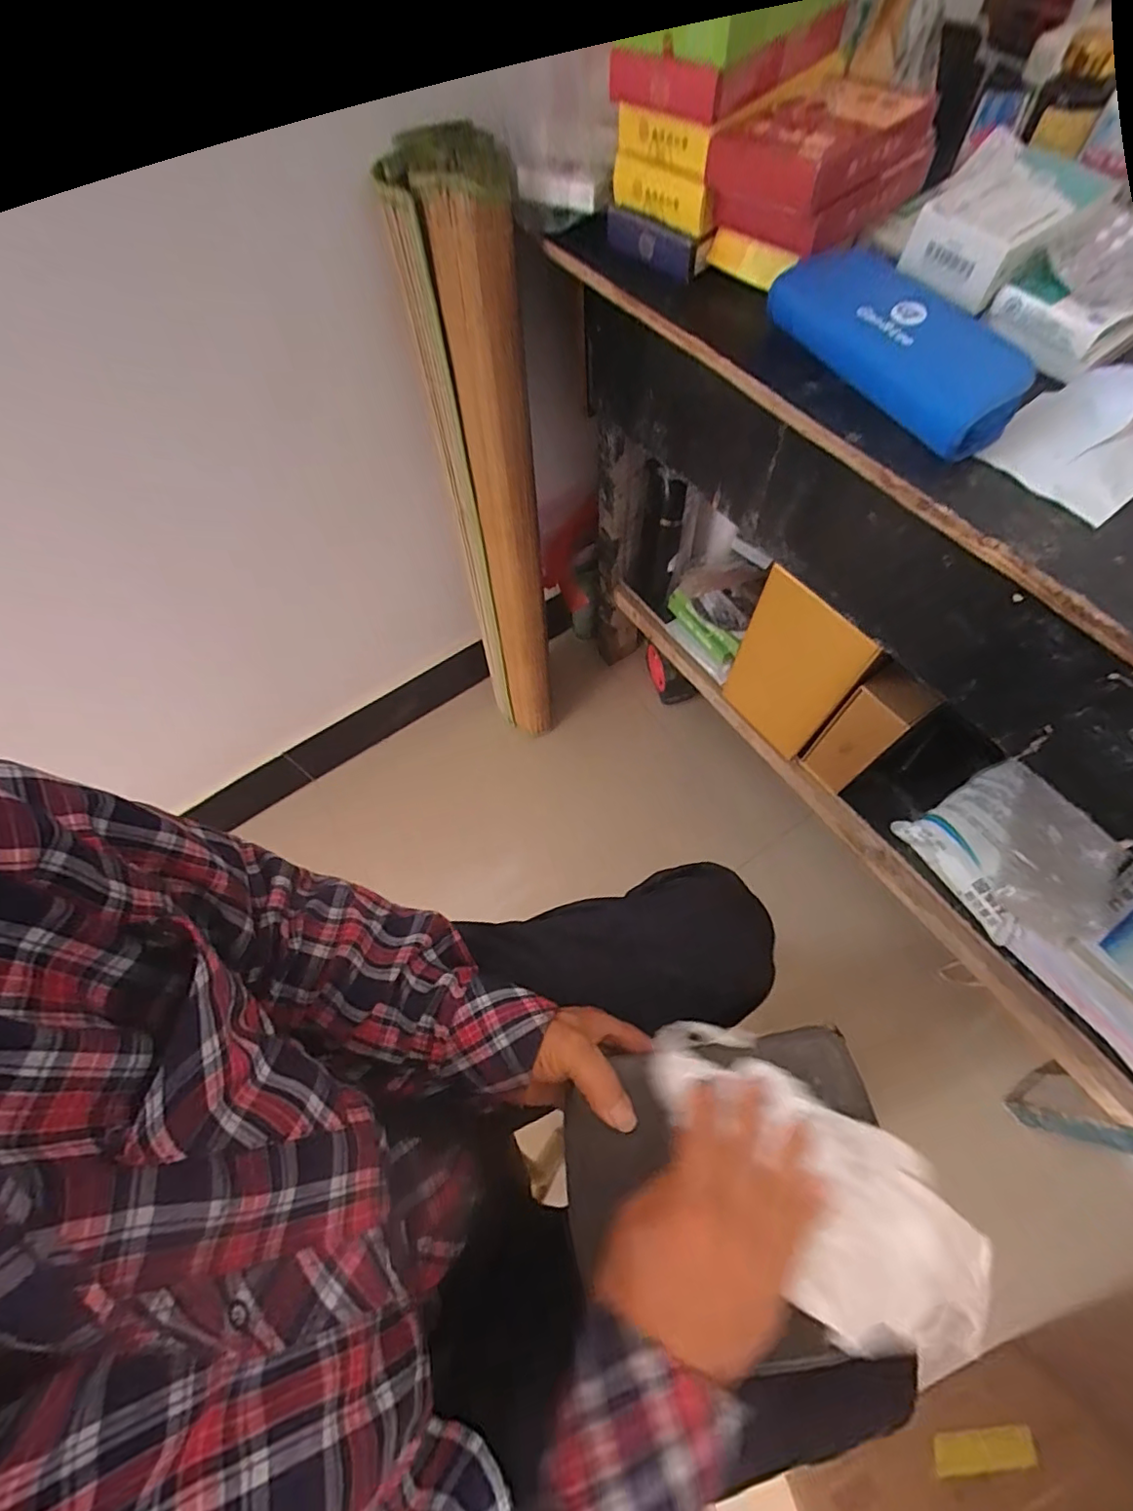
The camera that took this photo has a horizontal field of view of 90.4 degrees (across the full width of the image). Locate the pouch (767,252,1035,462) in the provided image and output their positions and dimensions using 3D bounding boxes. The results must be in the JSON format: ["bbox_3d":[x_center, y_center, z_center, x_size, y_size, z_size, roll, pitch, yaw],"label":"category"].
[{"bbox_3d":[0.214,-0.271,0.370,0.075,0.043,0.183,-32,67,-16],"label":"pouch"}]

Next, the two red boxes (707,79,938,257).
[{"bbox_3d":[0.184,-0.427,0.406,0.148,0.059,0.094,-38,69,-19],"label":"two red boxes"}]

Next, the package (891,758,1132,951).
[{"bbox_3d":[0.534,0.111,0.658,0.173,0.066,0.196,-28,66,-15],"label":"package"}]

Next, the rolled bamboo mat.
[{"bbox_3d":[-0.096,-0.281,0.794,0.119,0.771,0.118,-6,62,-4],"label":"rolled bamboo mat"}]

